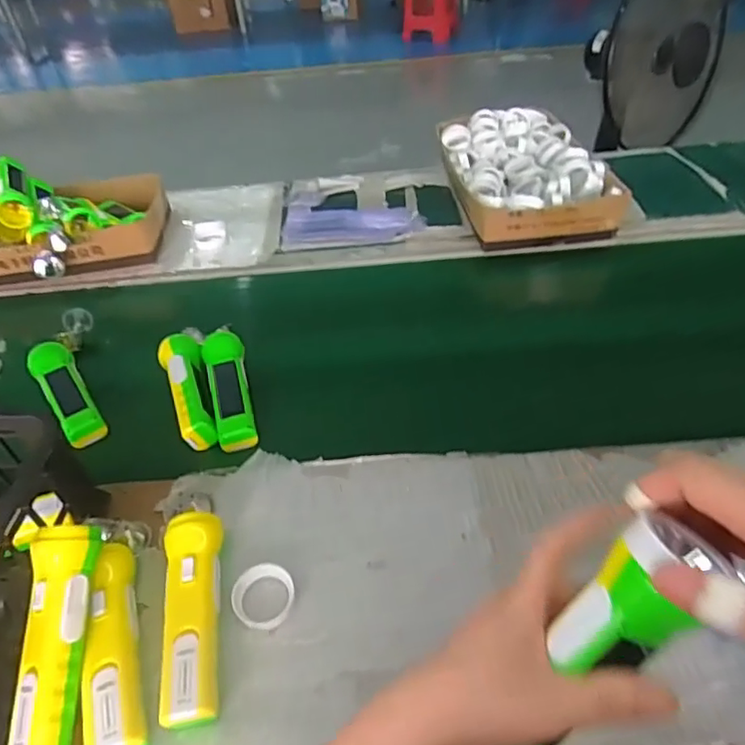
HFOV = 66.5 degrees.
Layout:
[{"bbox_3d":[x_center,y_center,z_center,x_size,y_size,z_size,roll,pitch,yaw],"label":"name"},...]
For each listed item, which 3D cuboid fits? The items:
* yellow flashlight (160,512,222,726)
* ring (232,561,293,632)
[{"bbox_3d":[-0.152,0.203,0.486,0.047,0.035,0.175,-11,44,-7],"label":"yellow flashlight"},{"bbox_3d":[-0.099,0.197,0.507,0.055,0.015,0.053,-2,43,2],"label":"ring"}]

